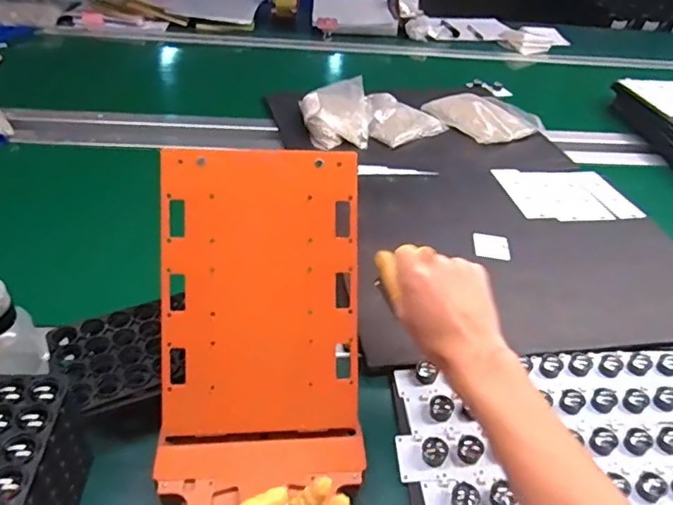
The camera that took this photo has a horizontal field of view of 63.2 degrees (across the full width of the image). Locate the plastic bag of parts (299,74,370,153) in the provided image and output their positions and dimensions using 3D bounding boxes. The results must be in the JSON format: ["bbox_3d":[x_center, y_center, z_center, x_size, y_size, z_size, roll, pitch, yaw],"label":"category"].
[{"bbox_3d":[-0.002,-0.254,0.977,0.122,0.056,0.162,1,39,-6],"label":"plastic bag of parts"}]

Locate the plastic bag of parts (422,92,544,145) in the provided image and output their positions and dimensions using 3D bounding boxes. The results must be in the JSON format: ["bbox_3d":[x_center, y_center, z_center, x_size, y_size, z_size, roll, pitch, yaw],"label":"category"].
[{"bbox_3d":[0.285,-0.262,1.034,0.171,0.033,0.169,-20,45,-29],"label":"plastic bag of parts"}]

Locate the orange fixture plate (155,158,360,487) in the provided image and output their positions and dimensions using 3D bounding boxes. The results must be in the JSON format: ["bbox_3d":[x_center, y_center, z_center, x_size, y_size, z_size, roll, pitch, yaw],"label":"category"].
[{"bbox_3d":[-0.061,0.049,0.447,0.158,0.262,0.020,-1,1,-8],"label":"orange fixture plate"}]

